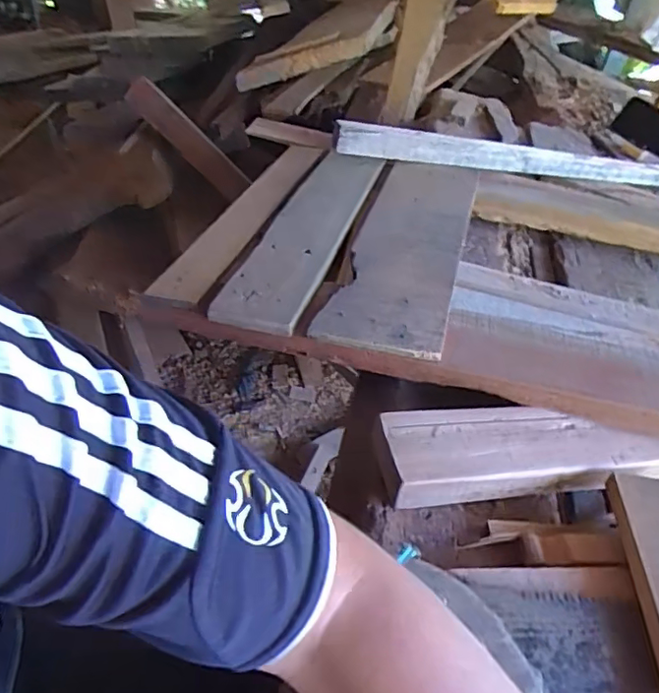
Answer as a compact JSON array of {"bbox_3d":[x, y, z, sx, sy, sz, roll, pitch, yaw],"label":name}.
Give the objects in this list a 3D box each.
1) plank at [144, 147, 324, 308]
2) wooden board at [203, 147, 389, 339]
[{"bbox_3d":[-0.102,-0.189,0.758,0.065,0.016,0.489,14,41,9],"label":"plank"},{"bbox_3d":[-0.022,-0.157,0.716,0.095,0.019,0.447,14,41,9],"label":"wooden board"}]

